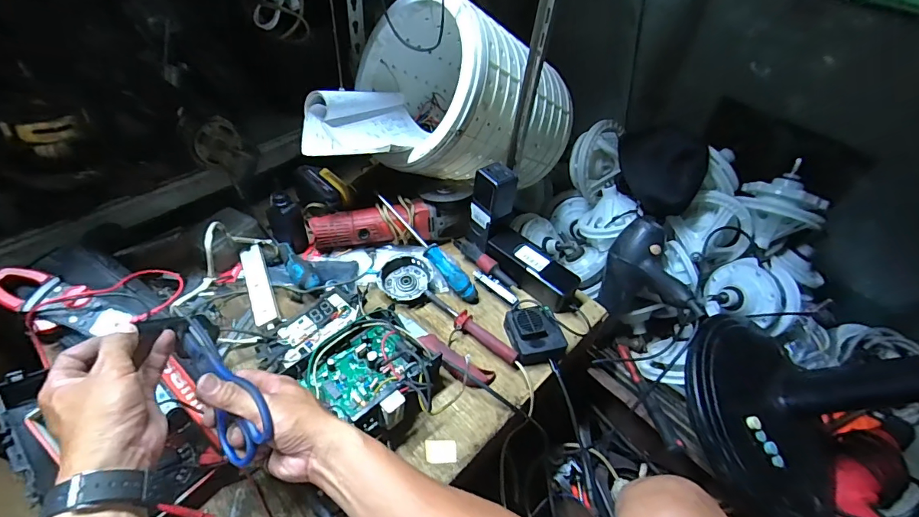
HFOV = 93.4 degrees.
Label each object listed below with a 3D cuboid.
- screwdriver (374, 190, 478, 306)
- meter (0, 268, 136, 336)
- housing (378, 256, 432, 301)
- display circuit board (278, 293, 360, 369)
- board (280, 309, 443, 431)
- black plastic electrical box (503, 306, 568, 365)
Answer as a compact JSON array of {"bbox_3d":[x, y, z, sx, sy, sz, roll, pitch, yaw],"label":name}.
[{"bbox_3d":[-0.055,-0.022,0.721,0.027,0.026,0.247,-34,74,-32],"label":"screwdriver"},{"bbox_3d":[-0.489,0.057,0.528,0.156,0.026,0.059,25,47,-11],"label":"meter"},{"bbox_3d":[-0.089,0.033,0.710,0.078,0.027,0.082,3,47,-4],"label":"housing"},{"bbox_3d":[-0.215,0.098,0.642,0.060,0.011,0.128,33,52,22],"label":"display circuit board"},{"bbox_3d":[-0.117,0.146,0.572,0.160,0.078,0.168,35,53,23],"label":"board"},{"bbox_3d":[0.113,0.112,0.646,0.077,0.042,0.083,-10,50,-16],"label":"black plastic electrical box"}]

